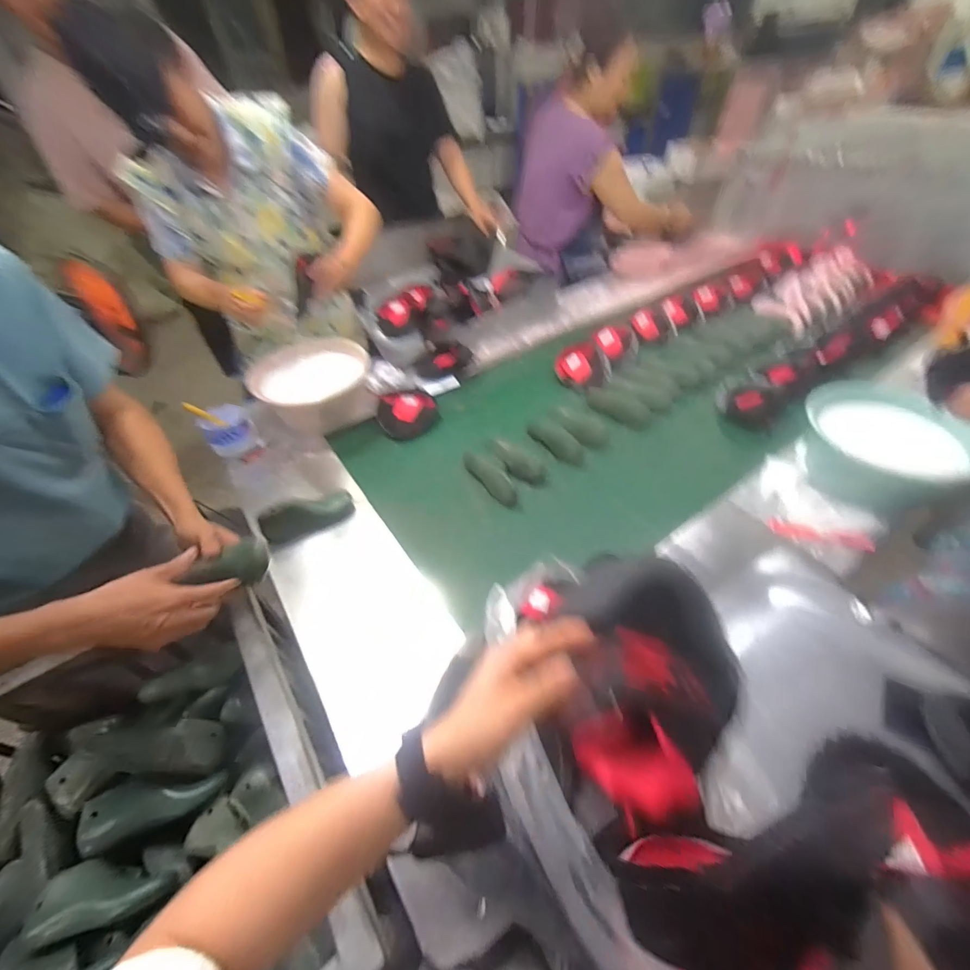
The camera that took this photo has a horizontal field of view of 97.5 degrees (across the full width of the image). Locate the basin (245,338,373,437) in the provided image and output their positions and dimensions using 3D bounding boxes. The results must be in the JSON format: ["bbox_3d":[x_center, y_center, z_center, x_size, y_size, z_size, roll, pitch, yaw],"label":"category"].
[{"bbox_3d":[-0.474,-0.276,1.193,0.281,0.145,0.292,30,55,27],"label":"basin"}]

